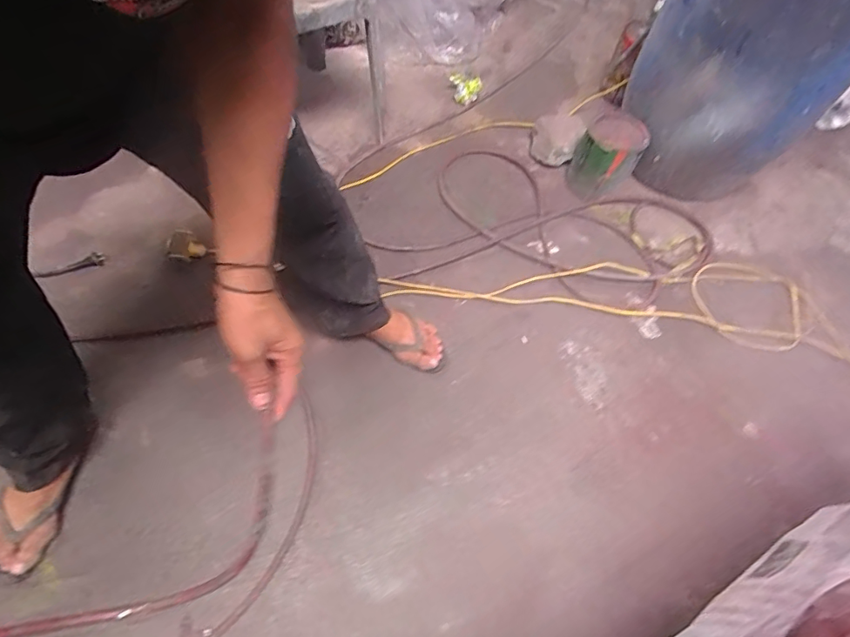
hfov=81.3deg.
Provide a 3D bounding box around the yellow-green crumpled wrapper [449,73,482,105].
[{"bbox_3d":[0.137,-0.763,1.628,0.094,0.043,0.121,-3,59,-9],"label":"yellow-green crumpled wrapper"}]

